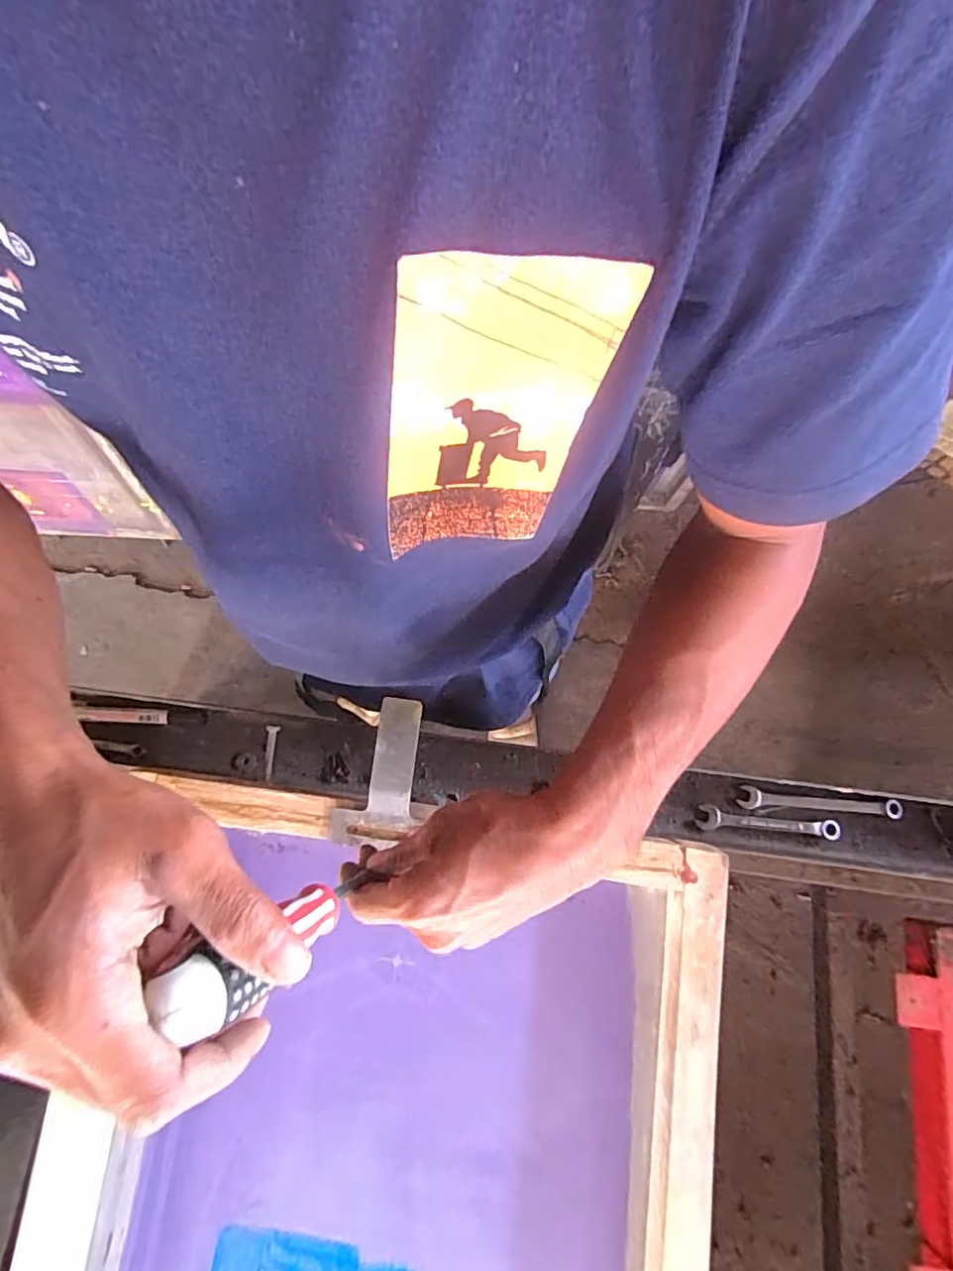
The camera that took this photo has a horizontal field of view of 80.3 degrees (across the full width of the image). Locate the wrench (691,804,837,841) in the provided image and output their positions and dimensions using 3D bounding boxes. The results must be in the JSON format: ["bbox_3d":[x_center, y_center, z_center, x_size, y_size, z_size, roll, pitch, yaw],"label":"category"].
[{"bbox_3d":[0.255,0.165,0.496,0.118,0.008,0.020,5,75,3],"label":"wrench"}]

